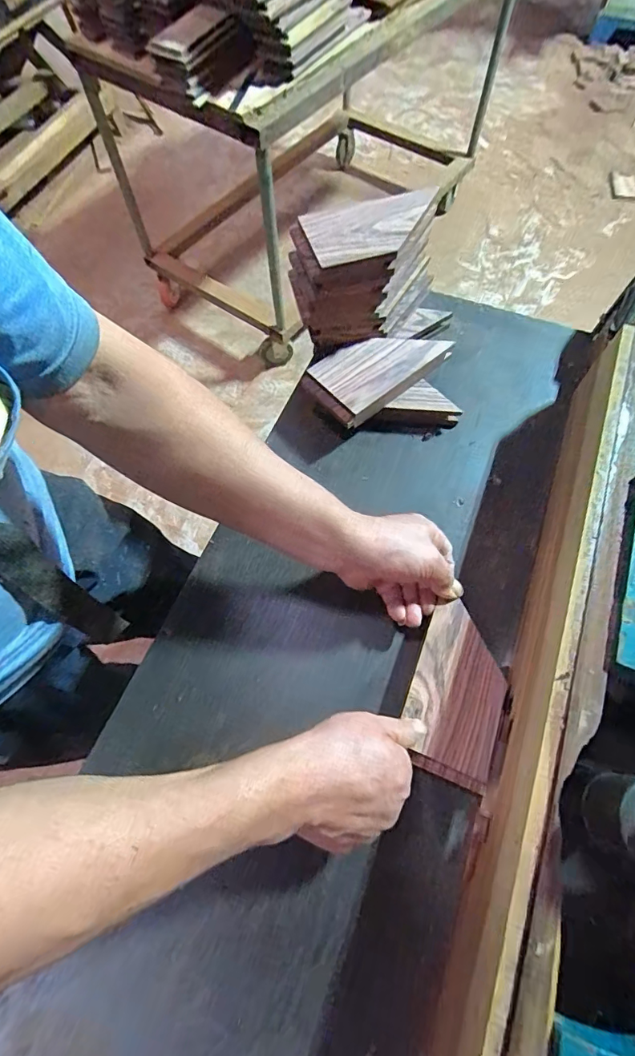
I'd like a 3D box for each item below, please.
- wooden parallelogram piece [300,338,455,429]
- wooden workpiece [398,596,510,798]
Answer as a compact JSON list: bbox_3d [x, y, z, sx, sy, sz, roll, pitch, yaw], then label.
[{"bbox_3d":[0.068,-0.180,0.503,0.153,0.021,0.080,-37,70,-14],"label":"wooden parallelogram piece"},{"bbox_3d":[0.121,0.140,0.387,0.079,0.013,0.135,20,68,11],"label":"wooden workpiece"}]

